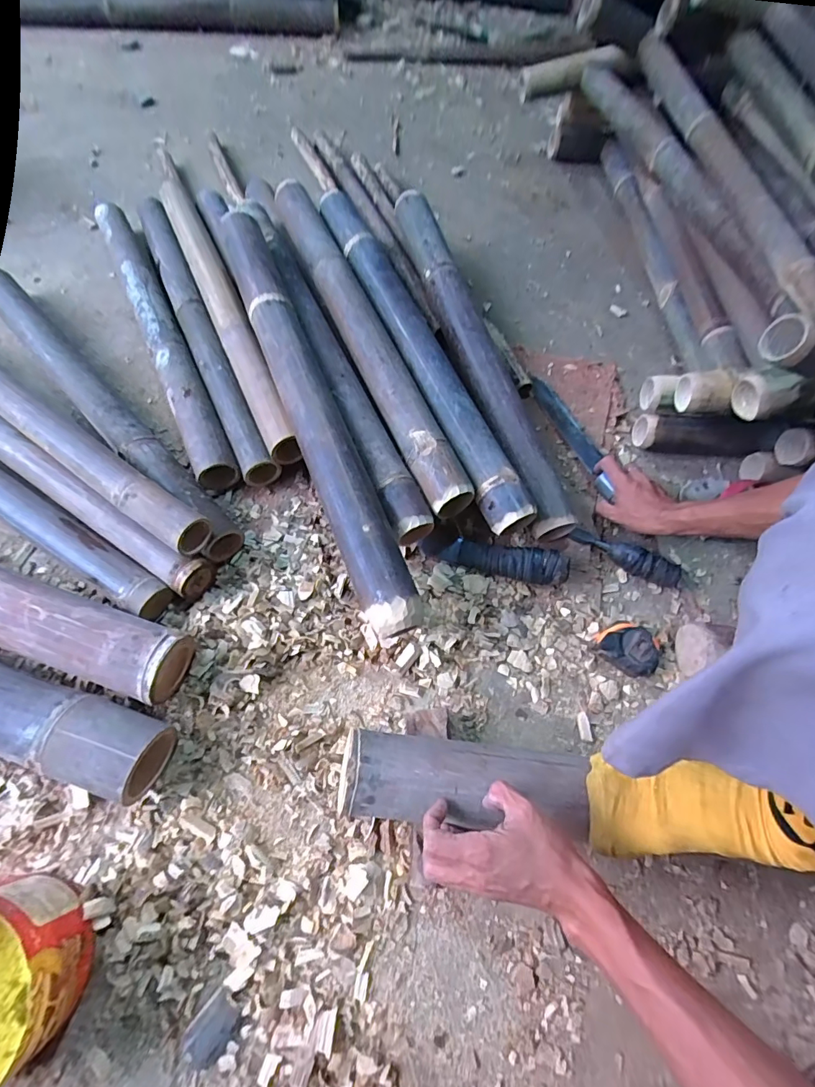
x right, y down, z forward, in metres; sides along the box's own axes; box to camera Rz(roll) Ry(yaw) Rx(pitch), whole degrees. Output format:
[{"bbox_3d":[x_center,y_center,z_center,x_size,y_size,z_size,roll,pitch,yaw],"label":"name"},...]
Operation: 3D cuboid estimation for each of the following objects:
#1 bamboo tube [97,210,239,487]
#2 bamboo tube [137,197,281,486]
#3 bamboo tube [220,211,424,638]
[{"bbox_3d":[-0.407,-0.352,0.747,0.061,0.061,0.662,-25,69,-13],"label":"bamboo tube"},{"bbox_3d":[-0.348,-0.362,0.753,0.057,0.062,0.662,-23,69,-13],"label":"bamboo tube"},{"bbox_3d":[-0.128,-0.183,0.583,0.061,0.058,0.633,-20,70,-12],"label":"bamboo tube"}]

